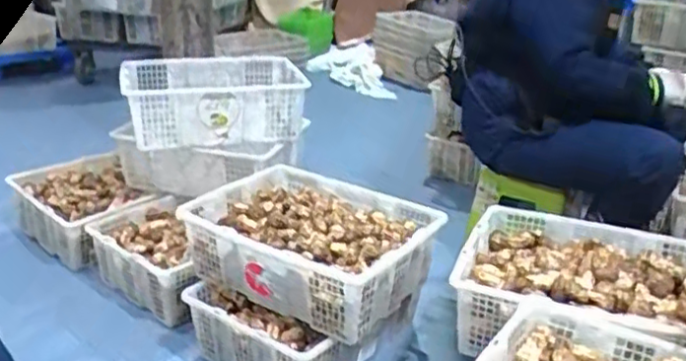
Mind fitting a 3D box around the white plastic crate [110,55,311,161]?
[{"bbox_3d":[-0.306,-0.184,1.591,0.424,0.154,0.327,3,22,1],"label":"white plastic crate"}]

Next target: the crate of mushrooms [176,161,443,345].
[{"bbox_3d":[-0.068,0.133,1.313,0.446,0.158,0.314,14,25,26],"label":"crate of mushrooms"}]

